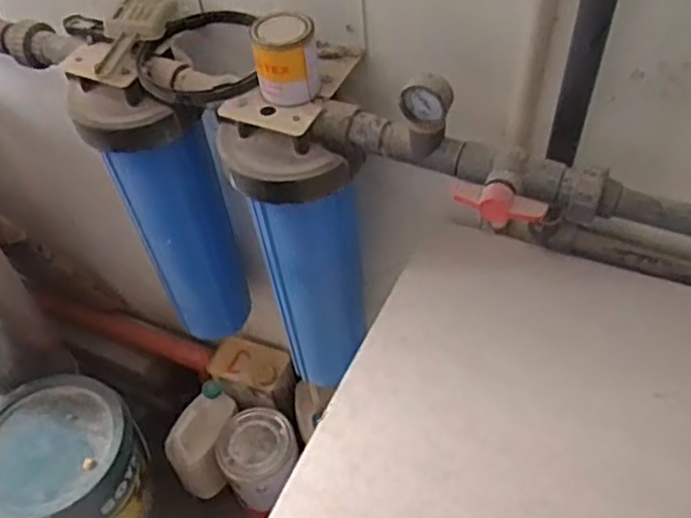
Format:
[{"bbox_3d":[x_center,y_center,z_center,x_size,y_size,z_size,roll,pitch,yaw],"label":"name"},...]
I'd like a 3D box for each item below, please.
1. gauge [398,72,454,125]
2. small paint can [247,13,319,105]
[{"bbox_3d":[0.083,-0.163,0.694,0.056,0.052,0.022,21,54,23],"label":"gauge"},{"bbox_3d":[-0.065,-0.219,0.753,0.068,0.081,0.062,-3,48,4],"label":"small paint can"}]

